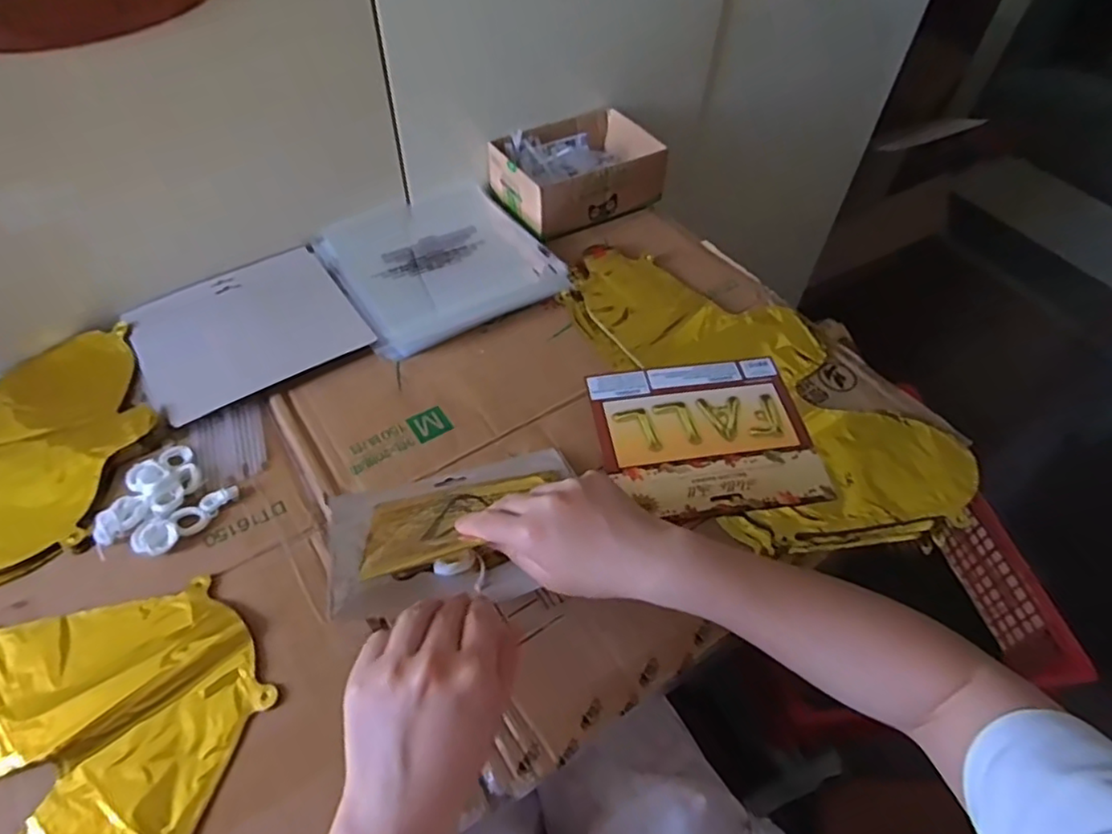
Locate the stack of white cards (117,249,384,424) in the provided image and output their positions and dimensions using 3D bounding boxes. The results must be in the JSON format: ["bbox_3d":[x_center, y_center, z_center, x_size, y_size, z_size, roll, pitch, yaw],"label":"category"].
[{"bbox_3d":[-0.309,-0.091,0.643,0.195,0.012,0.171,-27,58,-22],"label":"stack of white cards"}]

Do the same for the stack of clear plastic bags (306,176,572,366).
[{"bbox_3d":[-0.137,-0.184,0.721,0.223,0.017,0.239,-25,57,-20],"label":"stack of clear plastic bags"}]

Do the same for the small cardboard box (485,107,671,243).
[{"bbox_3d":[0.022,-0.305,0.784,0.182,0.061,0.137,-23,56,-19],"label":"small cardboard box"}]

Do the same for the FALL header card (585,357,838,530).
[{"bbox_3d":[0.136,0.013,0.580,0.189,0.004,0.160,-7,53,-8],"label":"FALL header card"}]

